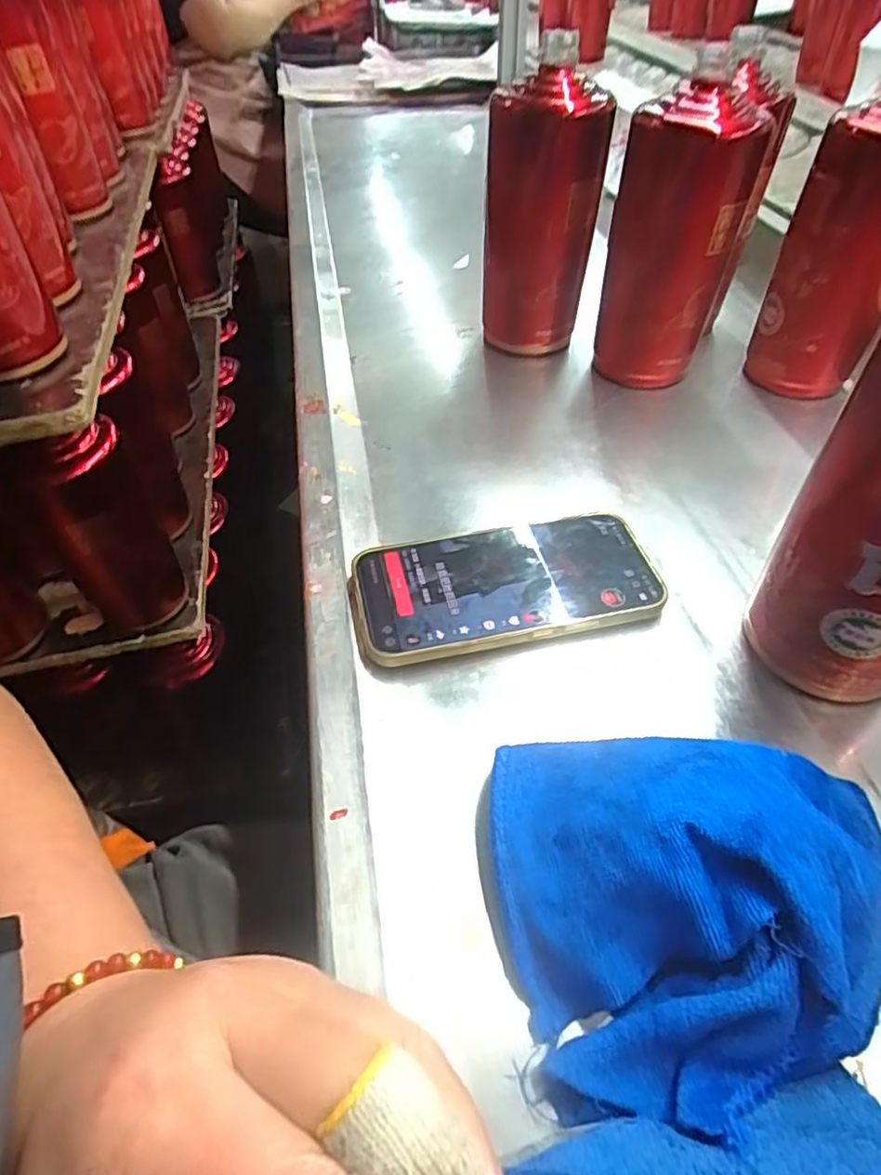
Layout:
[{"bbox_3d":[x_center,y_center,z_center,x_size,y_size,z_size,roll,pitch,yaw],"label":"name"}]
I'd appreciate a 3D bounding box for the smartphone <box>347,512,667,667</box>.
[{"bbox_3d":[0.033,-0.003,0.344,0.157,0.011,0.078,-10,48,-8],"label":"smartphone"}]

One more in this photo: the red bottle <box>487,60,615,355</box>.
[{"bbox_3d":[0.076,-0.280,0.501,0.086,0.190,0.084,4,49,8],"label":"red bottle"}]

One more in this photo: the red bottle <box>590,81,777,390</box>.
[{"bbox_3d":[0.160,-0.235,0.452,0.082,0.184,0.069,8,49,11],"label":"red bottle"}]

